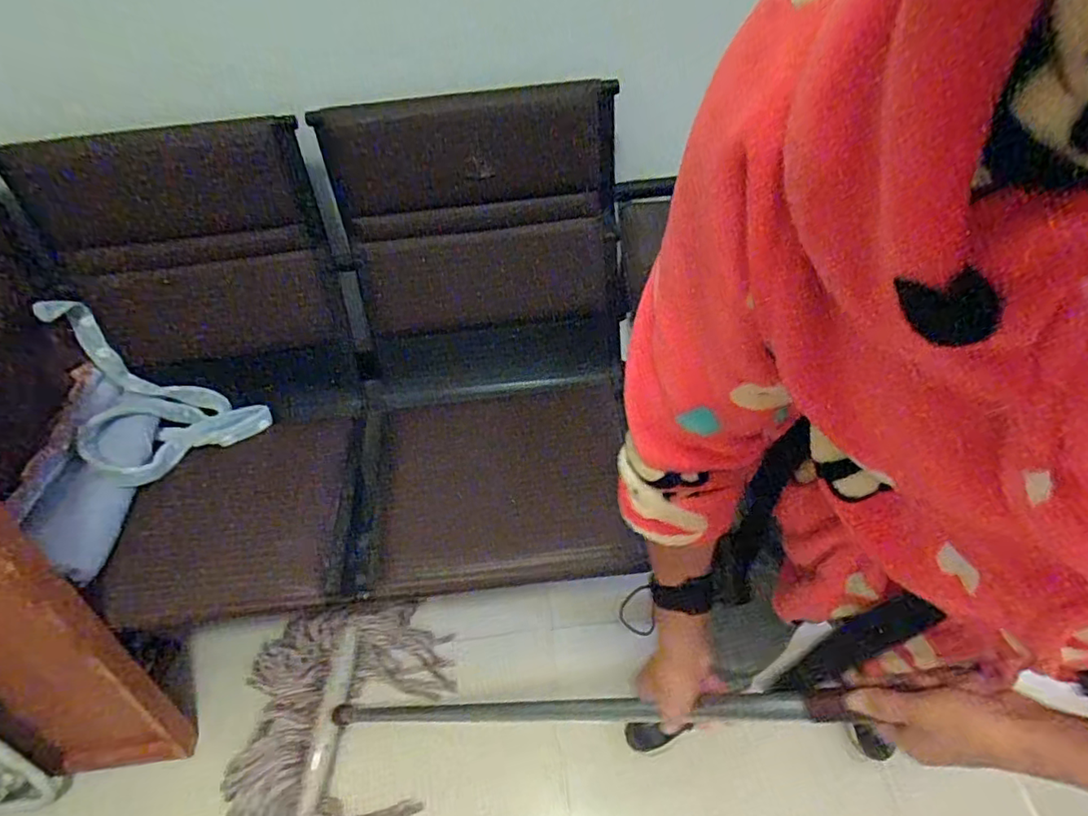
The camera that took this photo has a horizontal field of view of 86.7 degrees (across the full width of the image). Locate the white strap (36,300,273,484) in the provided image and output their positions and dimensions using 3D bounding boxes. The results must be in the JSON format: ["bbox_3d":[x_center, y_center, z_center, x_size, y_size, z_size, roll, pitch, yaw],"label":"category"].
[{"bbox_3d":[-0.856,-0.047,1.238,0.309,0.277,0.346,-39,61,-19],"label":"white strap"}]

